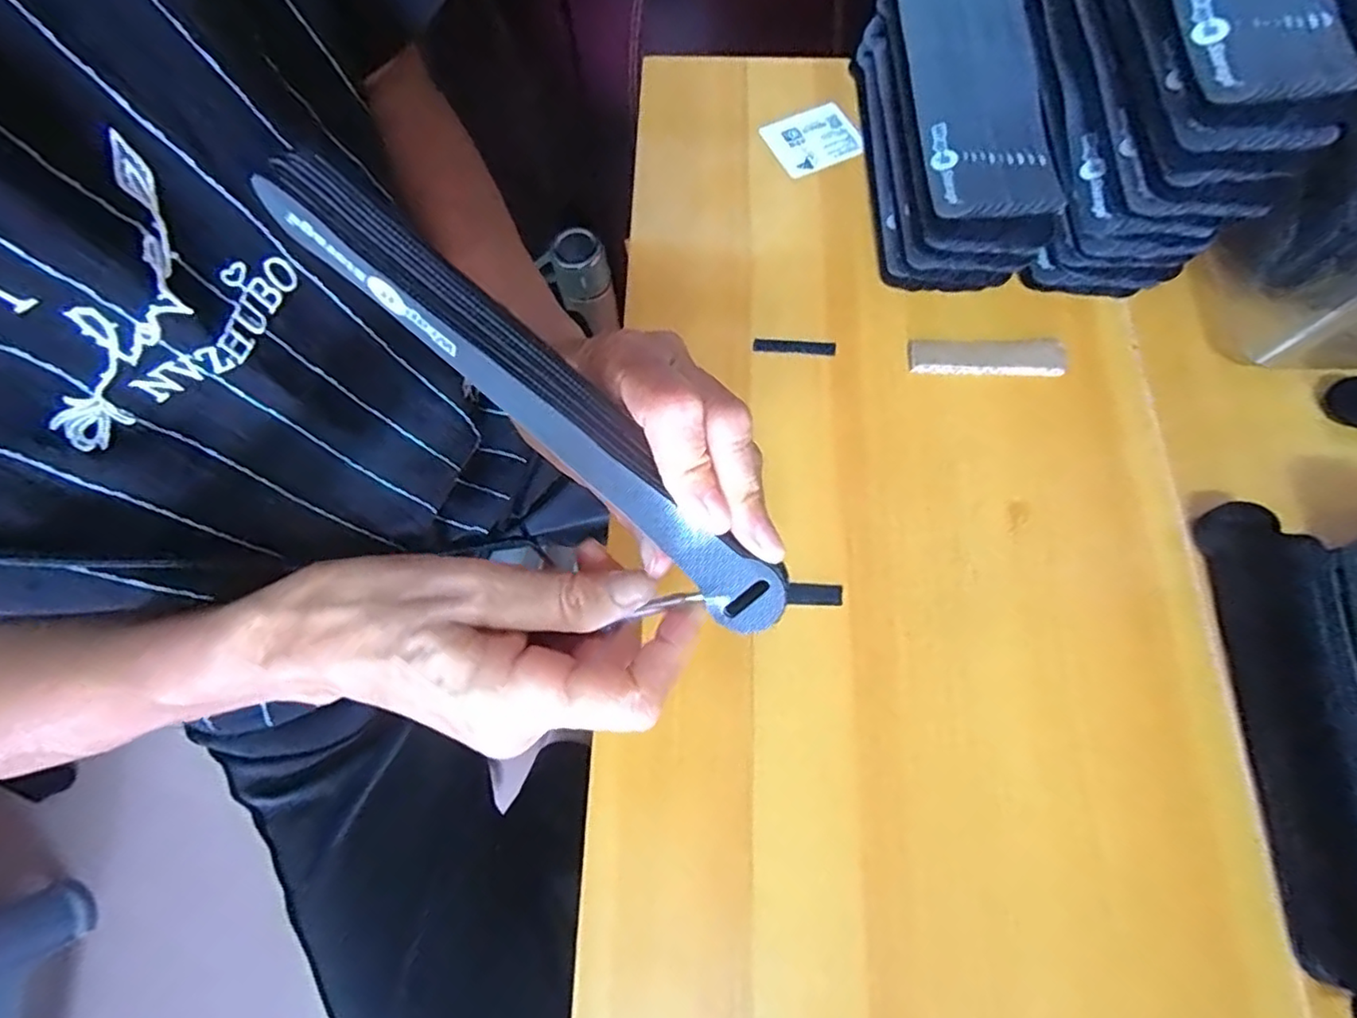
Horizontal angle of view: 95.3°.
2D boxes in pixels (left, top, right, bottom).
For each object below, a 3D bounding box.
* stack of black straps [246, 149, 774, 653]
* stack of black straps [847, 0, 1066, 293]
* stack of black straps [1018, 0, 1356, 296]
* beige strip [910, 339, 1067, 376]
[{"bbox_3d":[-0.039,-0.030,0.195,0.195,0.020,0.023,43,75,-14],"label":"stack of black straps"},{"bbox_3d":[0.161,-0.231,0.367,0.088,0.074,0.201,-1,70,1],"label":"stack of black straps"},{"bbox_3d":[0.247,-0.249,0.337,0.075,0.127,0.220,0,73,-8],"label":"stack of black straps"},{"bbox_3d":[0.176,-0.087,0.352,0.086,0.008,0.021,1,70,2],"label":"beige strip"}]

